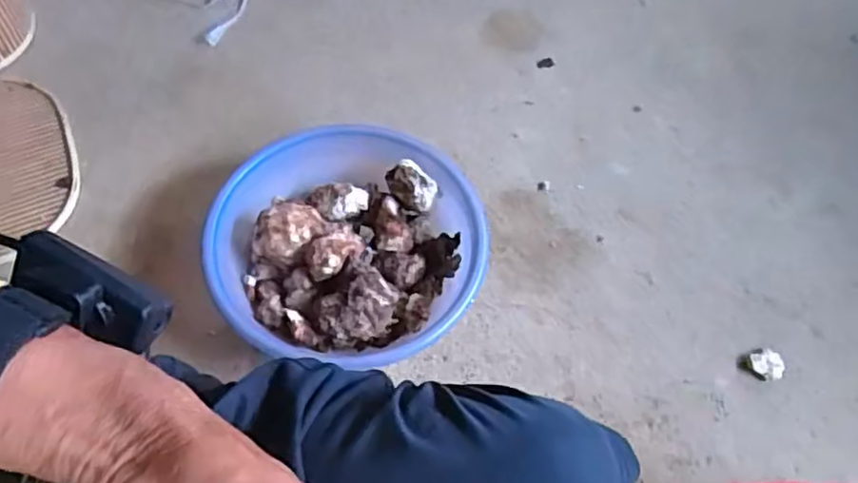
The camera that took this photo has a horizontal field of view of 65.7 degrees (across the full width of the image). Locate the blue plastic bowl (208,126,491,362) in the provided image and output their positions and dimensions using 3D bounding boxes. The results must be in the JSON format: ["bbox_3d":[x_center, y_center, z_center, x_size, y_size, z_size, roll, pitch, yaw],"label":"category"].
[{"bbox_3d":[-0.090,0.008,0.789,0.314,0.093,0.281,-13,61,-10],"label":"blue plastic bowl"}]

